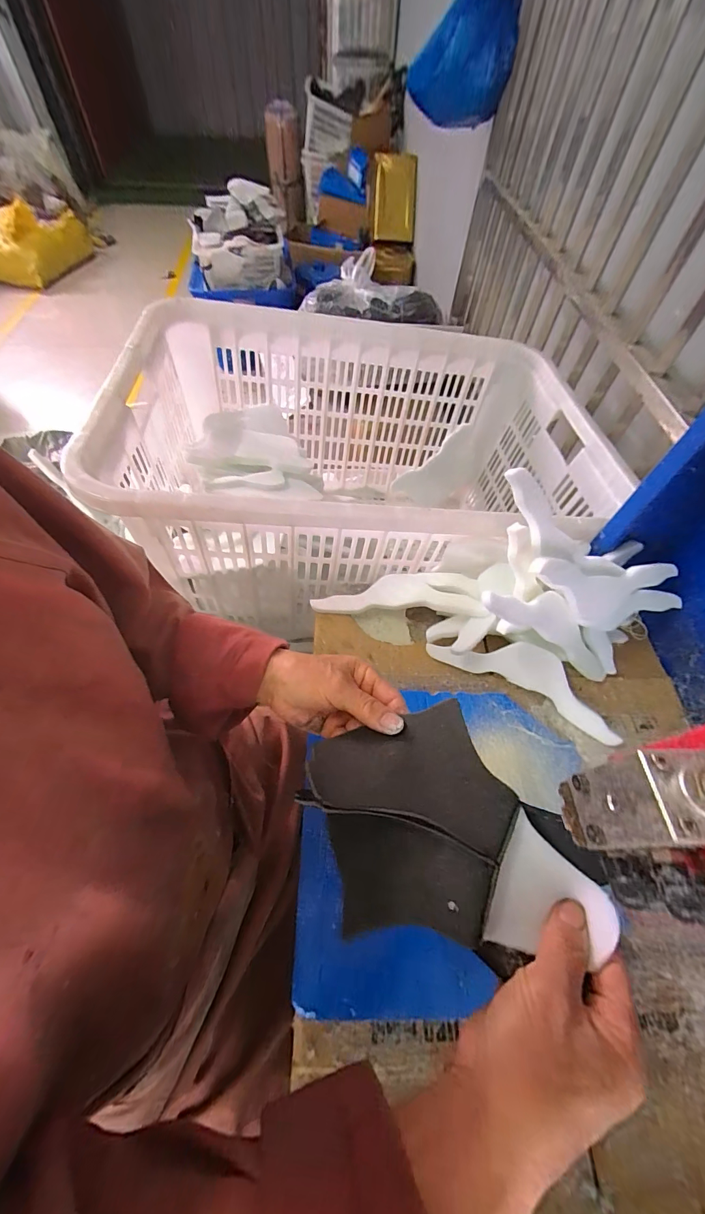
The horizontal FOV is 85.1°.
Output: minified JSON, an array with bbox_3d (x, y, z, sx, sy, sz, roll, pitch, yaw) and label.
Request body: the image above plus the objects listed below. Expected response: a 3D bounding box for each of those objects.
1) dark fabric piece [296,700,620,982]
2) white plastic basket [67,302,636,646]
[{"bbox_3d":[0.065,0.154,0.267,0.166,0.052,0.165,-16,61,-11],"label":"dark fabric piece"},{"bbox_3d":[0.025,-0.267,0.772,0.806,0.379,0.612,2,59,-1],"label":"white plastic basket"}]

